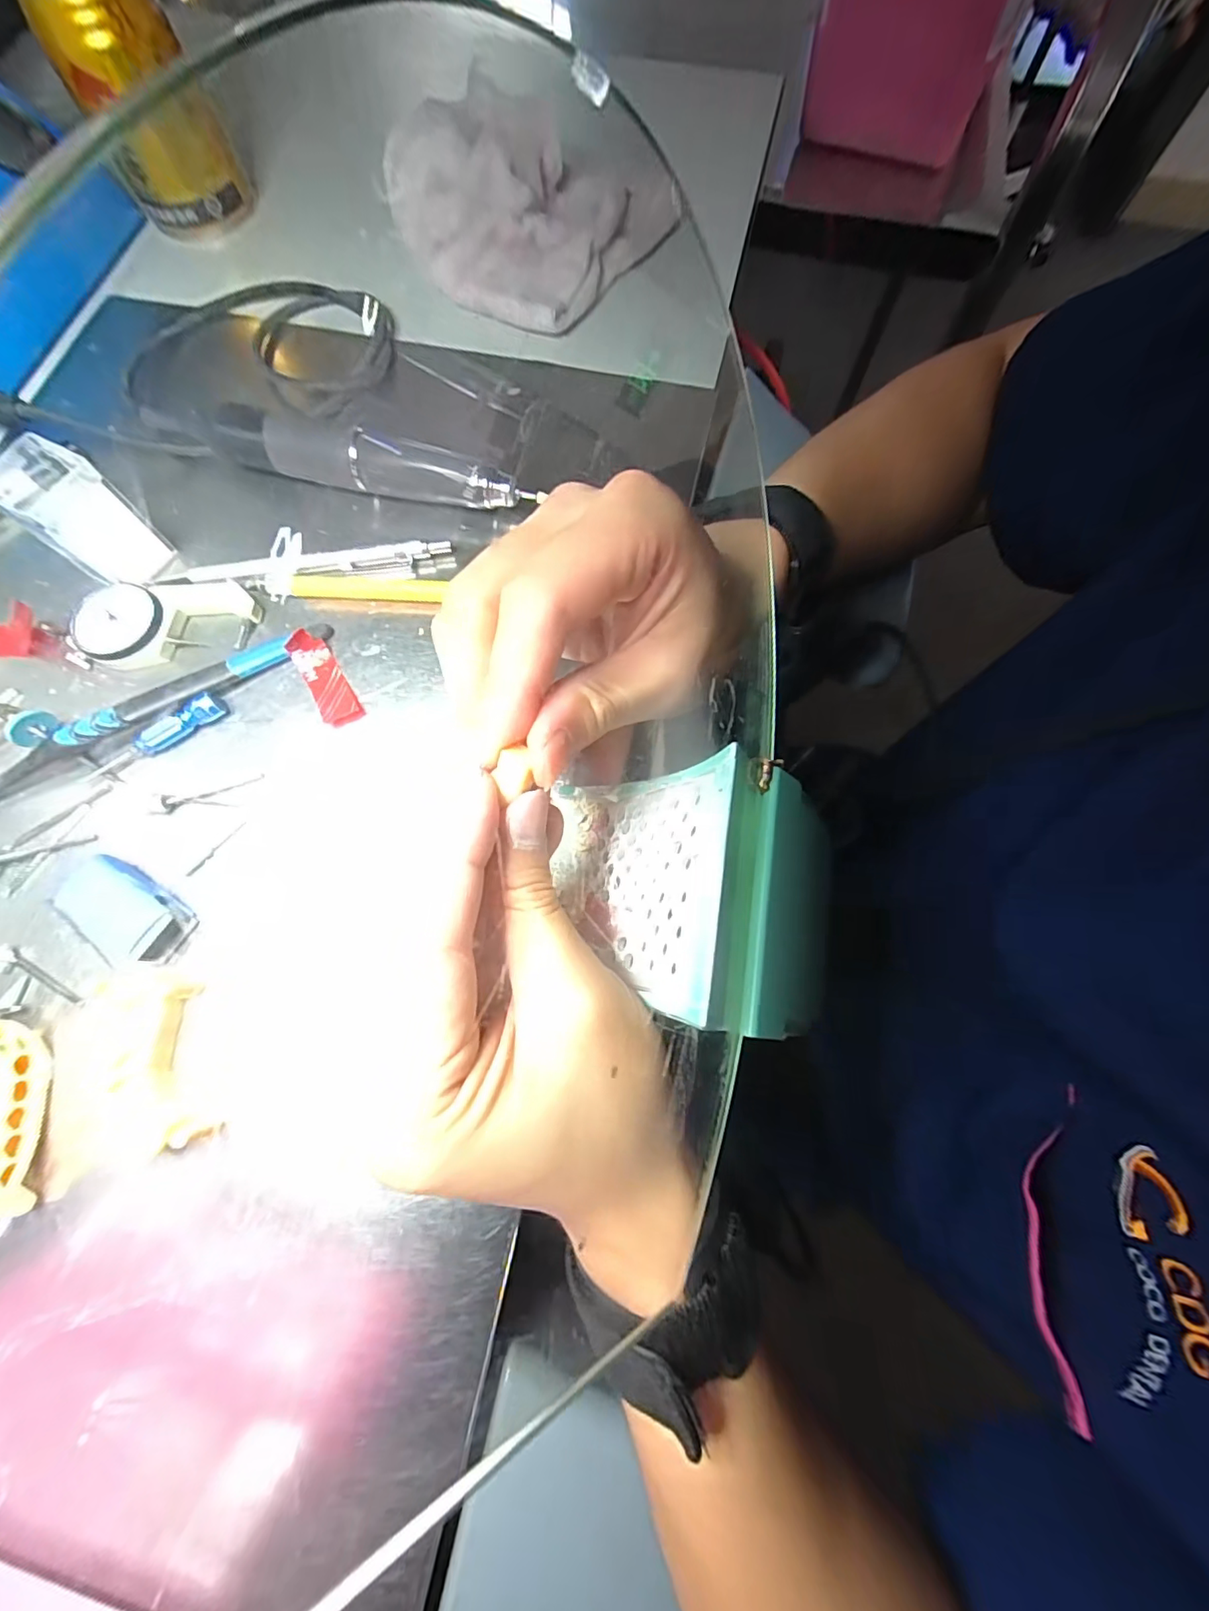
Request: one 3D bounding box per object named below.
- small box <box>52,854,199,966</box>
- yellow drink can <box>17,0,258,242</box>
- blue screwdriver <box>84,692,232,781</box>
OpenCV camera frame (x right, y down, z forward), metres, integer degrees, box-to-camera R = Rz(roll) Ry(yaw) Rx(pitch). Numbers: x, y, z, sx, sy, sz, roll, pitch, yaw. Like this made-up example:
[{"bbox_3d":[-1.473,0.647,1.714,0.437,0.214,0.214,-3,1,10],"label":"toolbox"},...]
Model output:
[{"bbox_3d":[-0.180,0.038,0.197,0.048,0.017,0.021,28,76,8],"label":"small box"},{"bbox_3d":[-0.248,-0.376,0.279,0.061,0.085,0.069,-35,77,-10],"label":"yellow drink can"},{"bbox_3d":[-0.191,-0.029,0.220,0.060,0.011,0.009,-34,76,-9],"label":"blue screwdriver"}]

